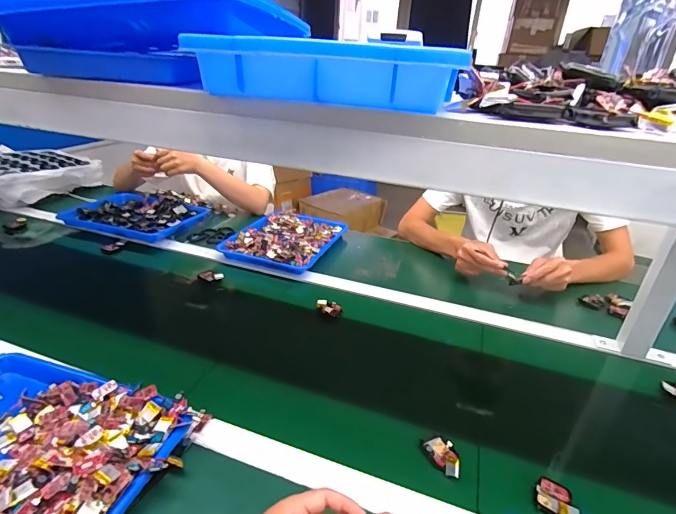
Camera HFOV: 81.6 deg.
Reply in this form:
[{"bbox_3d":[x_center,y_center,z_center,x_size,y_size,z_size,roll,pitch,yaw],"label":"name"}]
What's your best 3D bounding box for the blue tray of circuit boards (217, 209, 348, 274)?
[{"bbox_3d":[-0.135,-0.055,1.055,0.248,0.038,0.303,12,28,15],"label":"blue tray of circuit boards"}]

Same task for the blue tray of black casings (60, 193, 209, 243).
[{"bbox_3d":[-0.562,-0.119,1.131,0.314,0.053,0.282,14,29,19],"label":"blue tray of black casings"}]

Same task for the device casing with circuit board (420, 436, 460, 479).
[{"bbox_3d":[0.139,0.252,0.504,0.036,0.020,0.058,-13,31,-30],"label":"device casing with circuit board"}]

